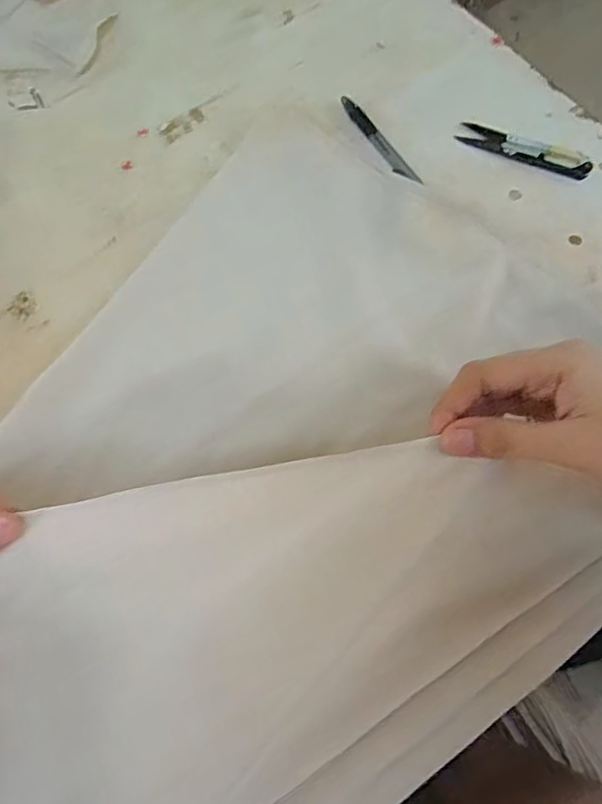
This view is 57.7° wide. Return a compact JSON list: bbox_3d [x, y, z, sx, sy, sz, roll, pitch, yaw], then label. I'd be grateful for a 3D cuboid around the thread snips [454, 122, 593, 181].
[{"bbox_3d":[0.176,-0.199,0.429,0.102,0.007,0.022,23,71,9],"label":"thread snips"}]

